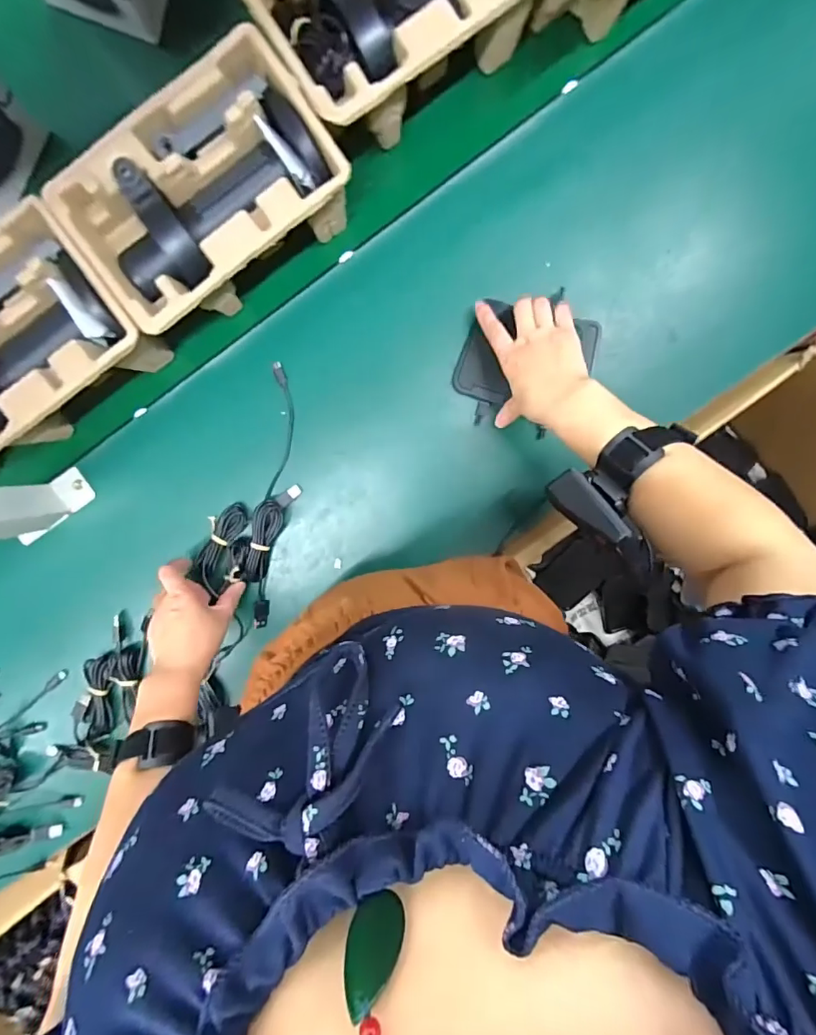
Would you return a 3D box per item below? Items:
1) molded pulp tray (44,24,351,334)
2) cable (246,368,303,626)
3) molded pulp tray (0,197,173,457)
[{"bbox_3d":[-0.176,-0.286,0.480,0.230,0.122,0.145,-39,92,3],"label":"molded pulp tray"},{"bbox_3d":[-0.143,-0.018,0.549,0.041,0.021,0.284,9,93,0],"label":"cable"},{"bbox_3d":[-0.366,-0.156,0.494,0.219,0.119,0.153,-35,92,2],"label":"molded pulp tray"}]

